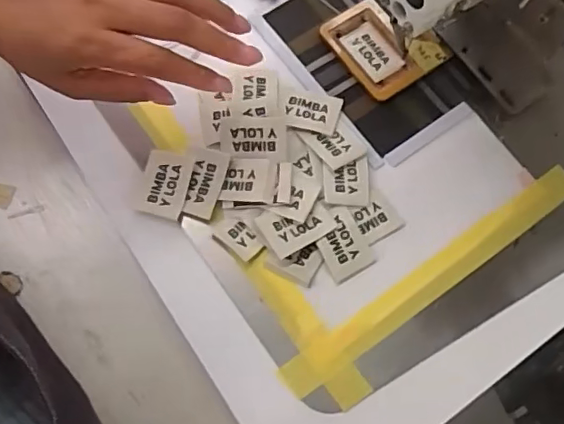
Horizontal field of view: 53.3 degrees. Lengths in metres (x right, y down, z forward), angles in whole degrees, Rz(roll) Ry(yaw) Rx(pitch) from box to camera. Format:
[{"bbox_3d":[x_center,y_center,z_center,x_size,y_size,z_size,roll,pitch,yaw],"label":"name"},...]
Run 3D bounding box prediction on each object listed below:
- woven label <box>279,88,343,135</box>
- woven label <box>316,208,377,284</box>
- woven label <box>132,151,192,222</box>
[{"bbox_3d":[0.020,-0.076,0.425,0.046,0.005,0.031,13,71,-1],"label":"woven label"},{"bbox_3d":[0.042,0.022,0.394,0.034,0.004,0.047,-29,87,-18],"label":"woven label"},{"bbox_3d":[-0.084,-0.020,0.397,0.032,0.004,0.047,9,71,-2],"label":"woven label"}]

